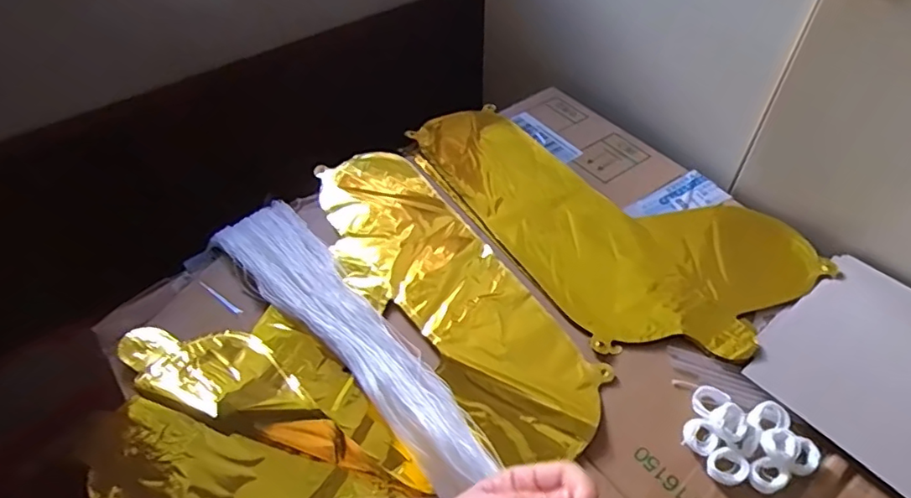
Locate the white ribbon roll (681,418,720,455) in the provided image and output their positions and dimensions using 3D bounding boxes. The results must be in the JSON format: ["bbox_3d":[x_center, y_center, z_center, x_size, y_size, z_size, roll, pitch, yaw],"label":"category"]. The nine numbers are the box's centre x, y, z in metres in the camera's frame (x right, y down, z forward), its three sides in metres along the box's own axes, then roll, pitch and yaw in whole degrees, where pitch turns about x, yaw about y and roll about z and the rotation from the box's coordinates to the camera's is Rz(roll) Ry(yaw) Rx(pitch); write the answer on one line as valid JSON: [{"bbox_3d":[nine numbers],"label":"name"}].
[{"bbox_3d":[0.178,0.137,0.420,0.024,0.009,0.024,0,49,0],"label":"white ribbon roll"}]

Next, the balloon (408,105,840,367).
[{"bbox_3d":[0.138,-0.049,0.582,0.229,0.014,0.387,-30,55,-24],"label":"balloon"}]

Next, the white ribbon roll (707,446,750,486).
[{"bbox_3d":[0.191,0.153,0.405,0.026,0.007,0.025,0,49,0],"label":"white ribbon roll"}]

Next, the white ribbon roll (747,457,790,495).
[{"bbox_3d":[0.216,0.157,0.399,0.023,0.009,0.024,0,49,0],"label":"white ribbon roll"}]

